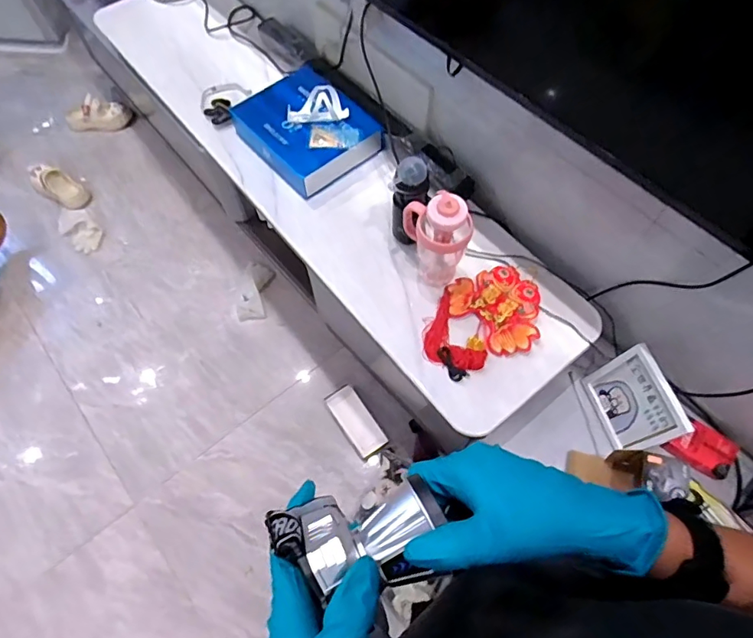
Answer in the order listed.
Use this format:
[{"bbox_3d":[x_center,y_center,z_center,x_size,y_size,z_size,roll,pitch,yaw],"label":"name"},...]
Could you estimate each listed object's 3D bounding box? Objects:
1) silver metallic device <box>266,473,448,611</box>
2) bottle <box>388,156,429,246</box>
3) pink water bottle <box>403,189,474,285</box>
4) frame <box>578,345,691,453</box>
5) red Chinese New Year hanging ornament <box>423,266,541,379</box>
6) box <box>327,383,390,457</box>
[{"bbox_3d":[-0.011,0.139,0.310,0.102,0.055,0.060,-15,64,-7],"label":"silver metallic device"},{"bbox_3d":[0.065,-0.229,0.990,0.066,0.211,0.062,0,63,0],"label":"bottle"},{"bbox_3d":[0.118,-0.167,0.953,0.097,0.229,0.113,-18,65,-9],"label":"pink water bottle"},{"bbox_3d":[0.504,0.161,0.949,0.026,0.184,0.172,-9,66,-21],"label":"frame"},{"bbox_3d":[0.212,-0.002,0.982,0.261,0.032,0.193,-20,65,-10],"label":"red Chinese New Year hanging ornament"},{"bbox_3d":[-0.060,0.311,1.488,0.097,0.034,0.220,-32,67,-14],"label":"box"}]

